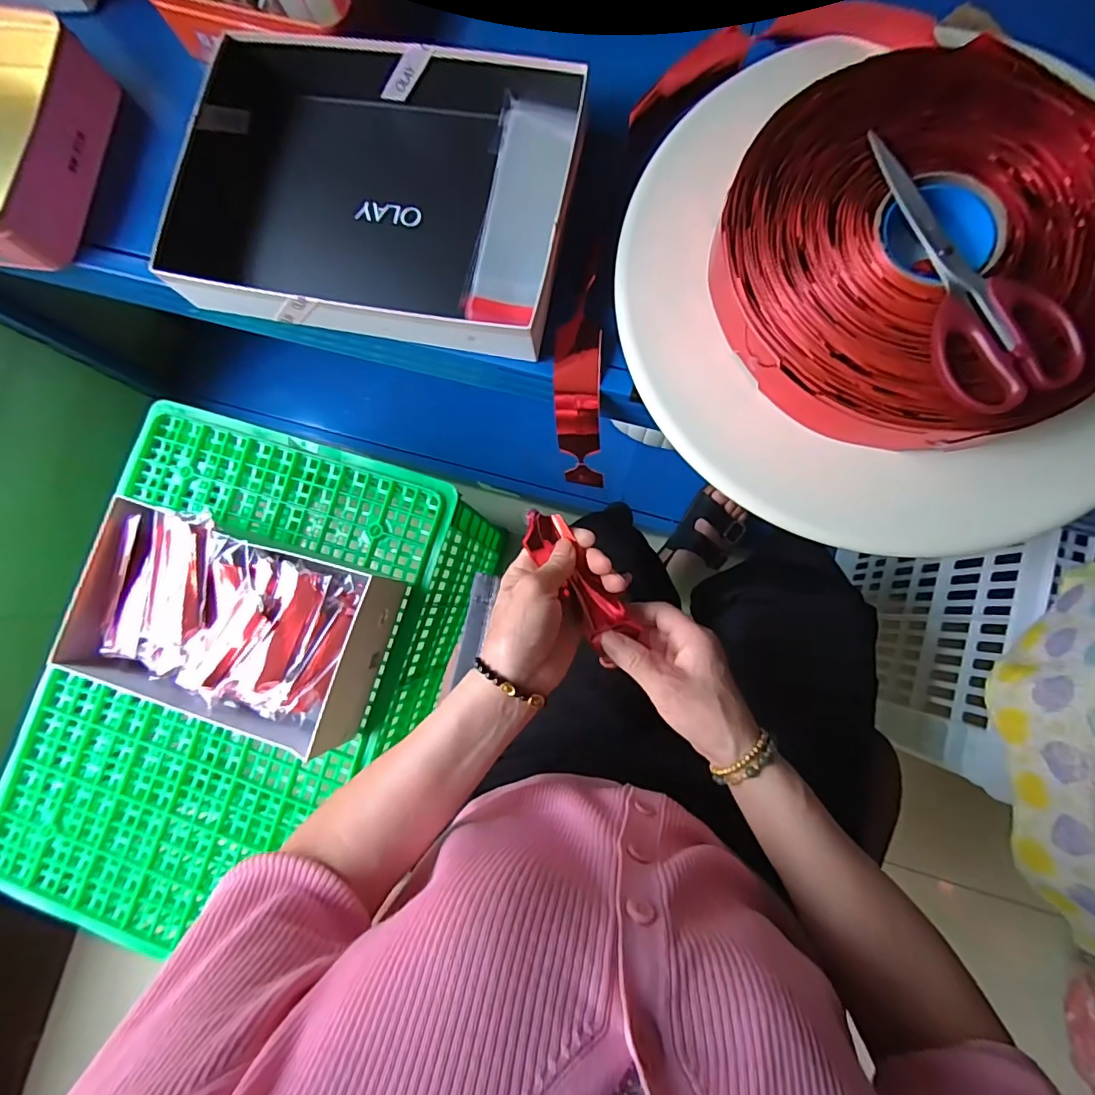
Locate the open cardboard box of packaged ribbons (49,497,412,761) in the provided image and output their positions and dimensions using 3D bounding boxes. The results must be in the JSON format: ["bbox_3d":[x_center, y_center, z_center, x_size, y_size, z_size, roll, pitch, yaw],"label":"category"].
[{"bbox_3d":[-0.363,0.092,0.602,0.327,0.126,0.220,20,85,7],"label":"open cardboard box of packaged ribbons"}]

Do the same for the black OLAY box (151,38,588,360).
[{"bbox_3d":[-0.137,-0.289,0.422,0.310,0.053,0.238,12,84,6],"label":"black OLAY box"}]

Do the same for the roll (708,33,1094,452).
[{"bbox_3d":[0.258,-0.202,0.354,0.263,0.054,0.261,-1,83,5],"label":"roll"}]

